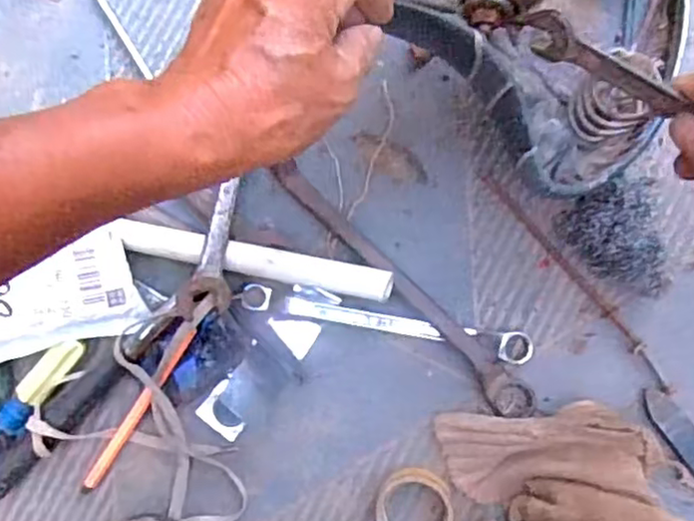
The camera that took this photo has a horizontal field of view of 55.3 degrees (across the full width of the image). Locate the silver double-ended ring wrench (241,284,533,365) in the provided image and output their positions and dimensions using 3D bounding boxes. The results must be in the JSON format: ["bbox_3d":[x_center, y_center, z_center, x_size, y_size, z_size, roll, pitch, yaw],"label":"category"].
[{"bbox_3d":[0.026,0.043,0.452,0.198,0.019,0.019,10,84,5],"label":"silver double-ended ring wrench"}]

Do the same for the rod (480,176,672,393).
[{"bbox_3d":[0.155,0.012,0.445,0.009,0.004,0.184,-39,82,-1],"label":"rod"}]

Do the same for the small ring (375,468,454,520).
[{"bbox_3d":[0.044,0.162,0.428,0.049,0.021,0.052,0,83,4],"label":"small ring"}]

